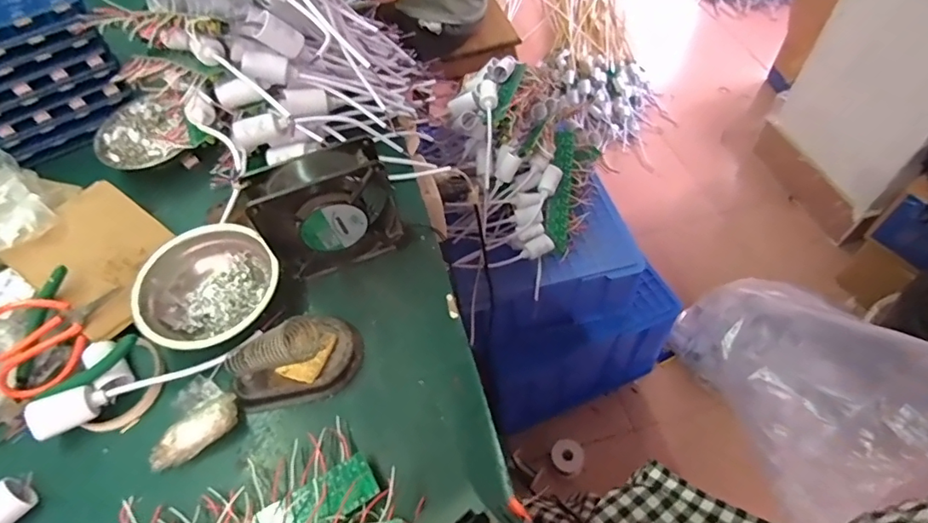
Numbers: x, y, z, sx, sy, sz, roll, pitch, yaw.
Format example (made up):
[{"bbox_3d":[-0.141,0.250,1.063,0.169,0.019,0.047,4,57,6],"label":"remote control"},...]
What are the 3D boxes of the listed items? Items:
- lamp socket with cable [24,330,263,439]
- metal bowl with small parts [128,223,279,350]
[{"bbox_3d":[-0.267,0.097,0.435,0.177,0.030,0.029,-26,57,-13],"label":"lamp socket with cable"},{"bbox_3d":[-0.239,0.023,0.480,0.110,0.040,0.126,25,61,20],"label":"metal bowl with small parts"}]

